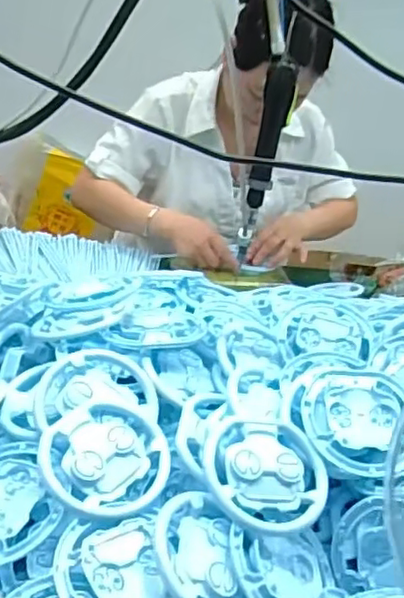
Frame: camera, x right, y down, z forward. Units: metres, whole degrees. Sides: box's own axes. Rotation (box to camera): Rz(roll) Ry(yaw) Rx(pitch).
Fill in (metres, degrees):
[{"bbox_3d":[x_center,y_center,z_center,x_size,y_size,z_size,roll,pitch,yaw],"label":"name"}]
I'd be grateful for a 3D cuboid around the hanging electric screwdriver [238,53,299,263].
[{"bbox_3d":[0.098,-0.213,0.985,0.044,0.287,0.032,13,28,10],"label":"hanging electric screwdriver"}]

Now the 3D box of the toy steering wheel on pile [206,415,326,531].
[{"bbox_3d":[0.052,0.141,0.536,0.102,0.025,0.102,12,51,-15],"label":"toy steering wheel on pile"}]

